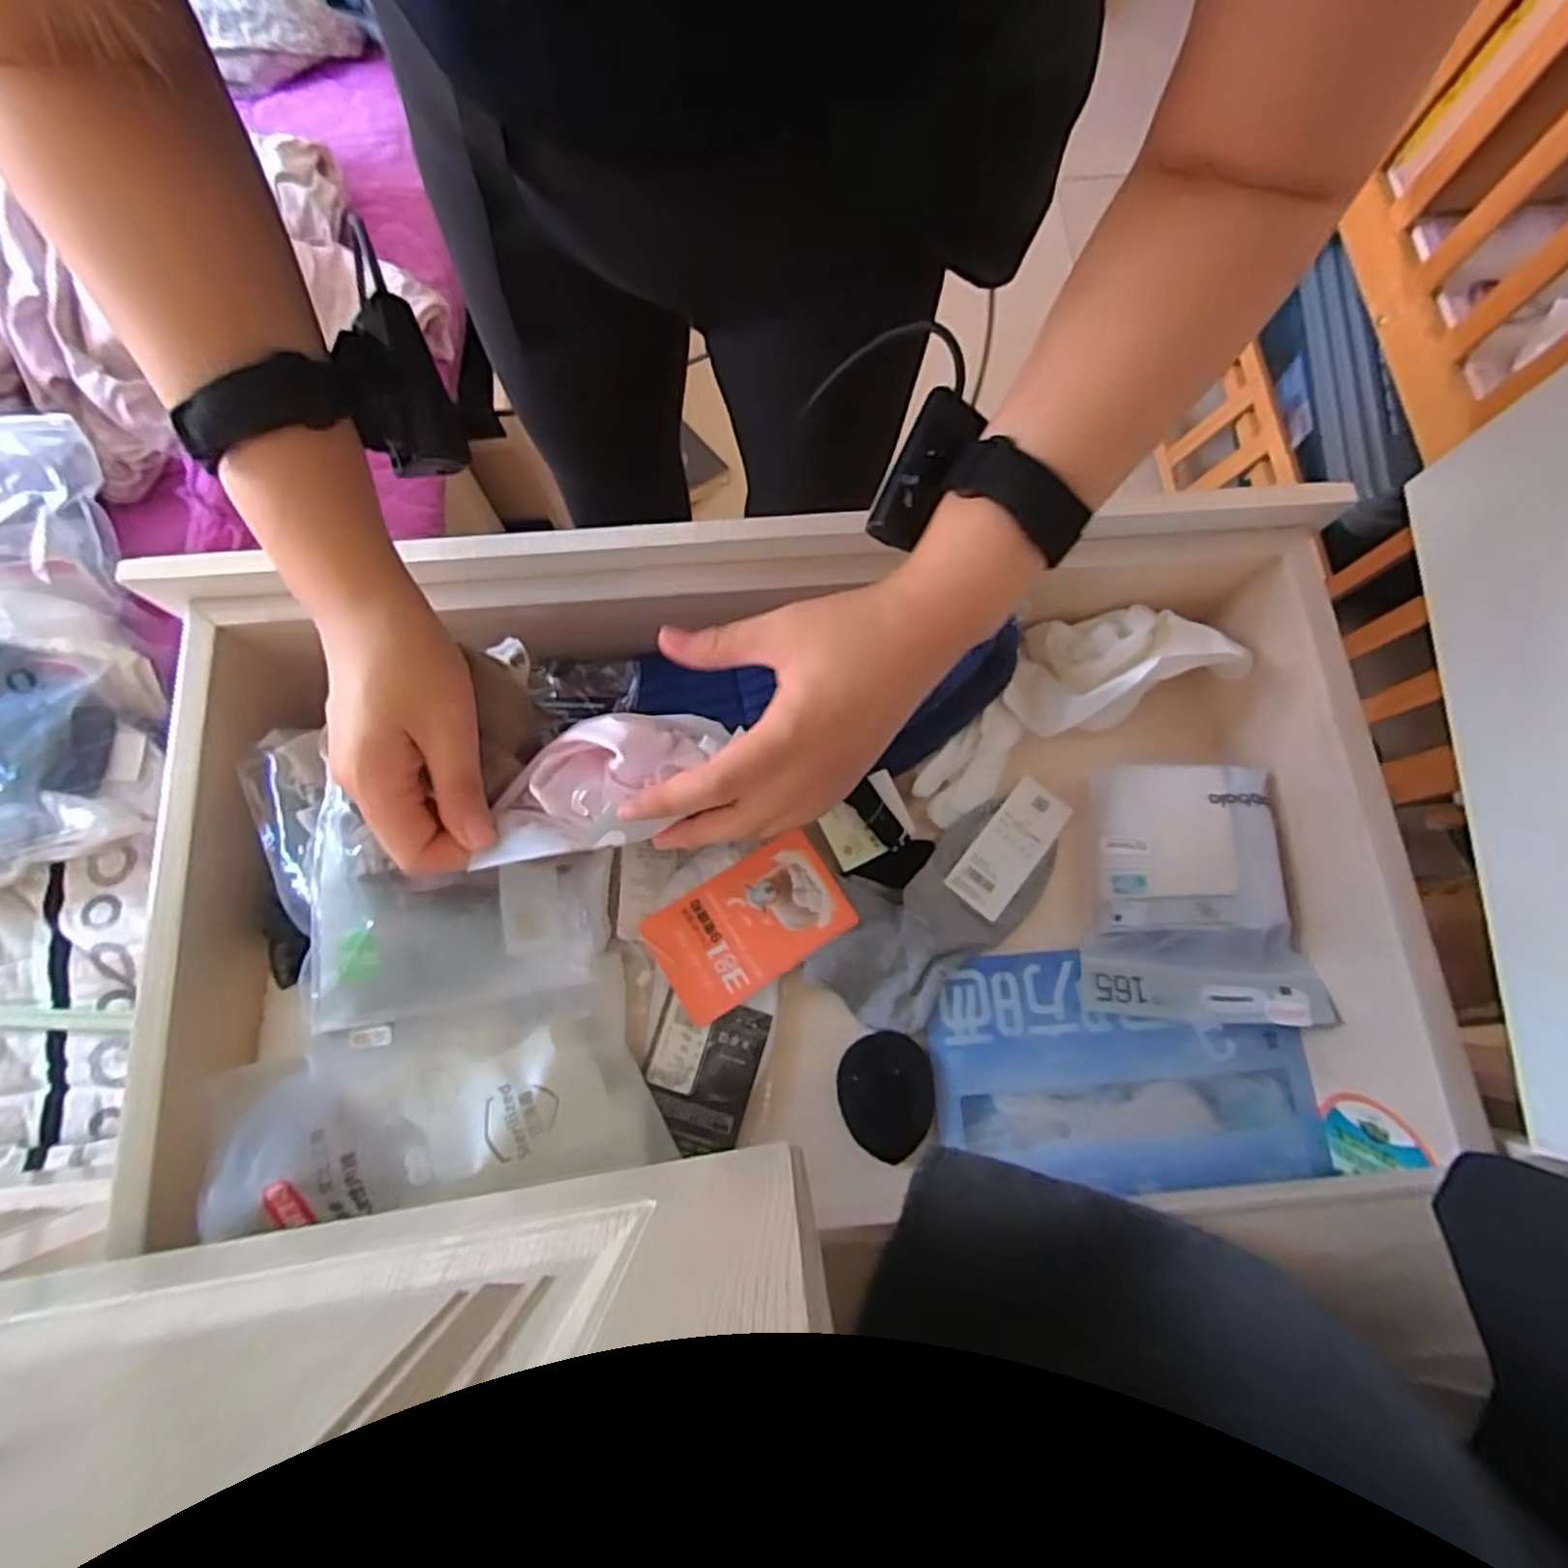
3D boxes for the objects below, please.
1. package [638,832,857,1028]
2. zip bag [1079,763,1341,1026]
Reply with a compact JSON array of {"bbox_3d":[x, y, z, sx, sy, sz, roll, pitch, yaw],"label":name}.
[{"bbox_3d":[-0.025,0.096,0.483,0.130,0.010,0.081,-32,78,-8],"label":"package"},{"bbox_3d":[0.276,0.071,0.476,0.130,0.043,0.167,7,76,2],"label":"zip bag"}]

